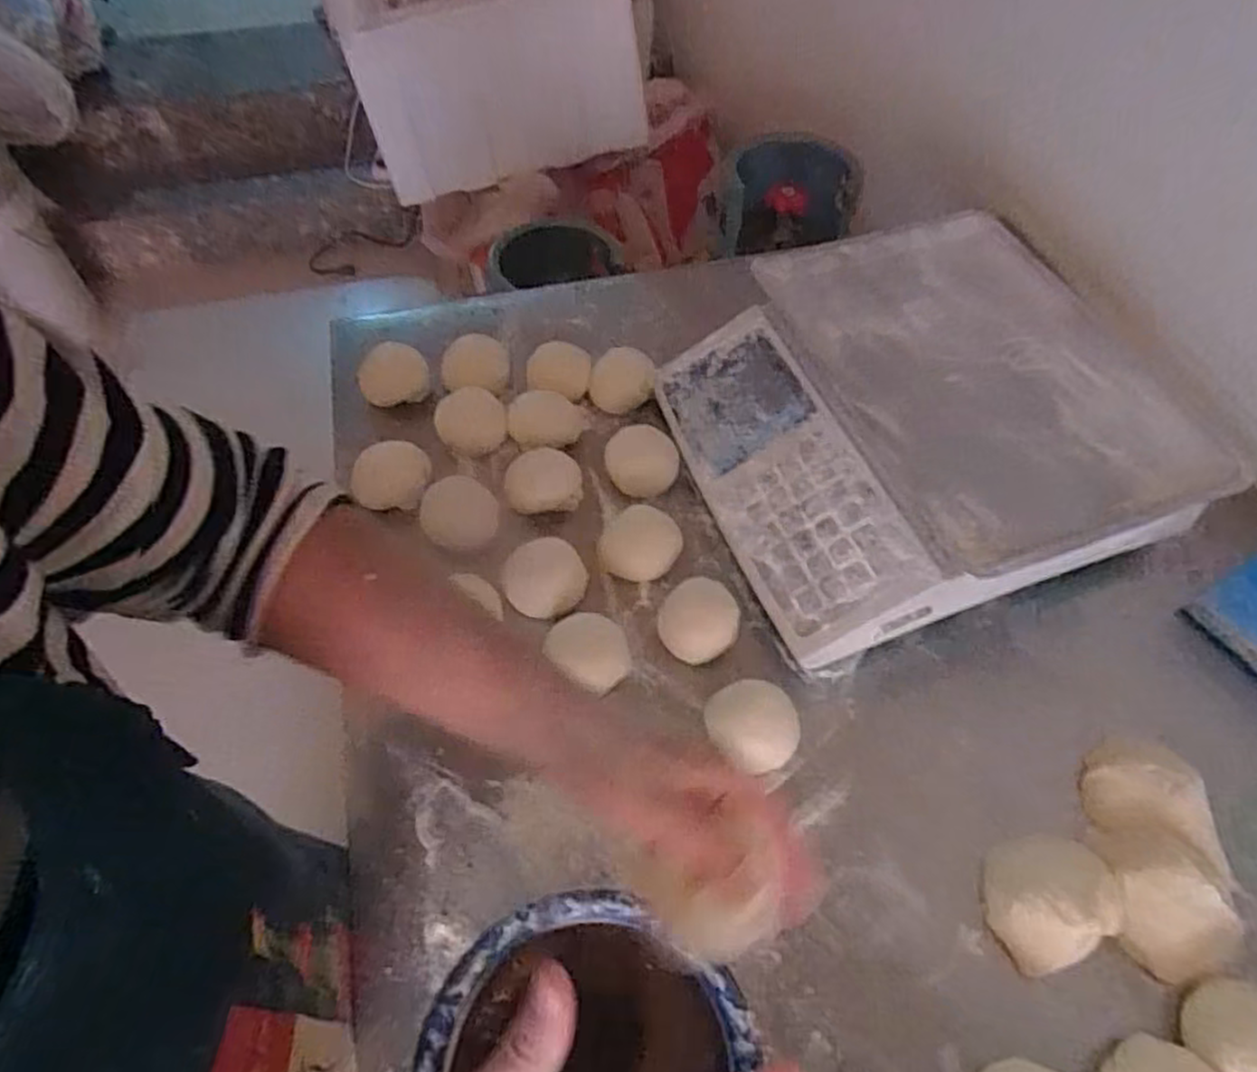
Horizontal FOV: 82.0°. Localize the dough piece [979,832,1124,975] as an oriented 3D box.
[{"bbox_3d":[0.262,0.224,0.449,0.080,0.034,0.066,-21,59,-14],"label":"dough piece"}]

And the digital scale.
[{"bbox_3d":[0.236,-0.098,0.611,0.356,0.107,0.342,-17,58,-11],"label":"digital scale"}]

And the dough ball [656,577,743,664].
[{"bbox_3d":[0.054,0.066,0.554,0.058,0.030,0.062,0,56,0],"label":"dough ball"}]

